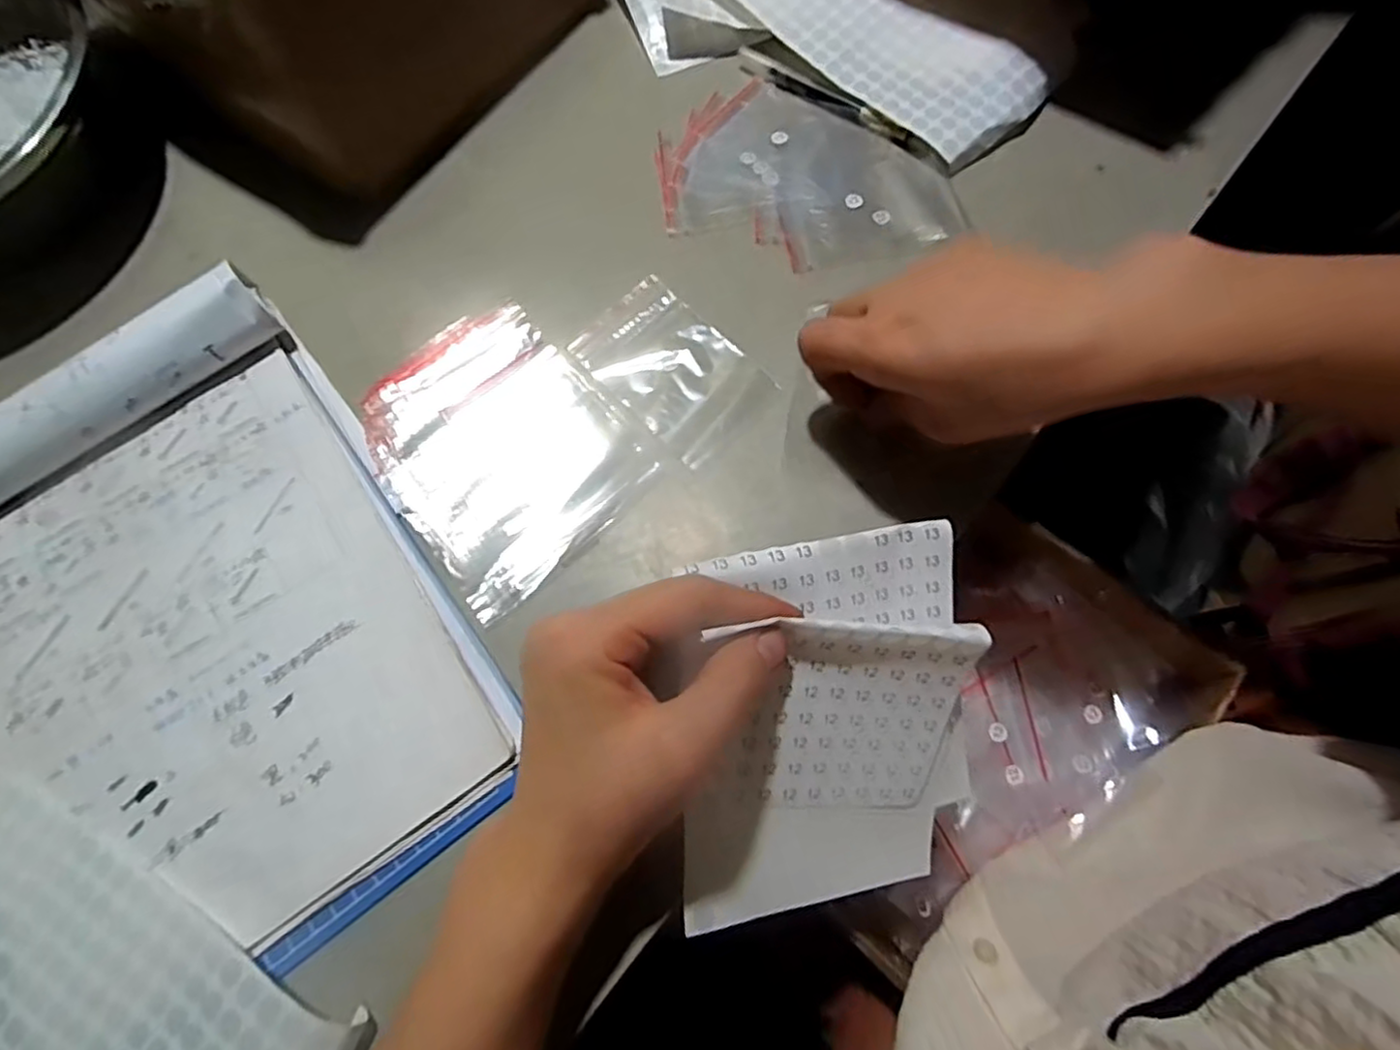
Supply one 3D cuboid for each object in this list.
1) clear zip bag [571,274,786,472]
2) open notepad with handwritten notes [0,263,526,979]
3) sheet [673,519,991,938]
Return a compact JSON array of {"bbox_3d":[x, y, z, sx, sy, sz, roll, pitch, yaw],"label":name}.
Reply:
[{"bbox_3d":[-0.015,-0.084,0.360,0.066,0.007,0.101,-42,72,-12],"label":"clear zip bag"},{"bbox_3d":[-0.236,0.049,0.314,0.210,0.028,0.297,-35,77,-10],"label":"open notepad with handwritten notes"},{"bbox_3d":[0.055,0.087,0.279,0.129,0.021,0.160,-8,99,-15],"label":"sheet"}]

